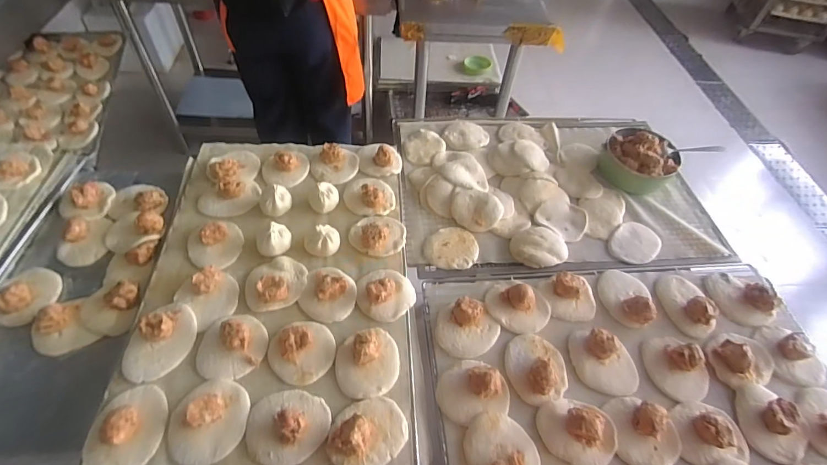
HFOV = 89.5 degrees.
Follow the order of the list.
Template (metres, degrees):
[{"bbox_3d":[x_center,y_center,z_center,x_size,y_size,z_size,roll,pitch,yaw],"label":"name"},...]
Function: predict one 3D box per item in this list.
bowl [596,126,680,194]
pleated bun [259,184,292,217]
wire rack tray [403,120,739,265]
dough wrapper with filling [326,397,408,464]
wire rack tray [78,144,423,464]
[{"bbox_3d":[0.461,-0.155,0.849,0.137,0.079,0.130,3,52,-4],"label":"bowl"},{"bbox_3d":[-0.242,-0.055,0.729,0.057,0.043,0.052,3,52,-4],"label":"pleated bun"},{"bbox_3d":[0.283,-0.108,0.850,0.615,0.037,0.412,-1,53,-7],"label":"wire rack tray"},{"bbox_3d":[-0.056,0.245,0.512,0.097,0.041,0.078,-29,60,-25],"label":"dough wrapper with filling"},{"bbox_3d":[-0.237,0.055,0.647,0.464,0.032,0.601,-1,53,-6],"label":"wire rack tray"}]

